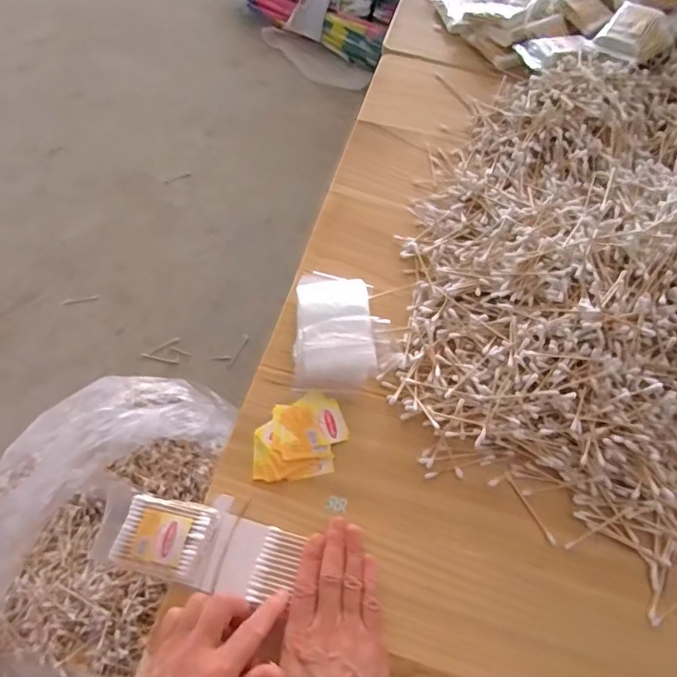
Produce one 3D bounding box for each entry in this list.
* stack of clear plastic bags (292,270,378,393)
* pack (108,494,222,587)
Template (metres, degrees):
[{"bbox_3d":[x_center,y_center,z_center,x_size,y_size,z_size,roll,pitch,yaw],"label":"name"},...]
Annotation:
[{"bbox_3d":[-0.005,-0.014,0.501,0.073,0.033,0.120,1,63,-3],"label":"stack of clear plastic bags"},{"bbox_3d":[-0.140,0.160,0.427,0.071,0.018,0.057,15,63,4],"label":"pack"}]

